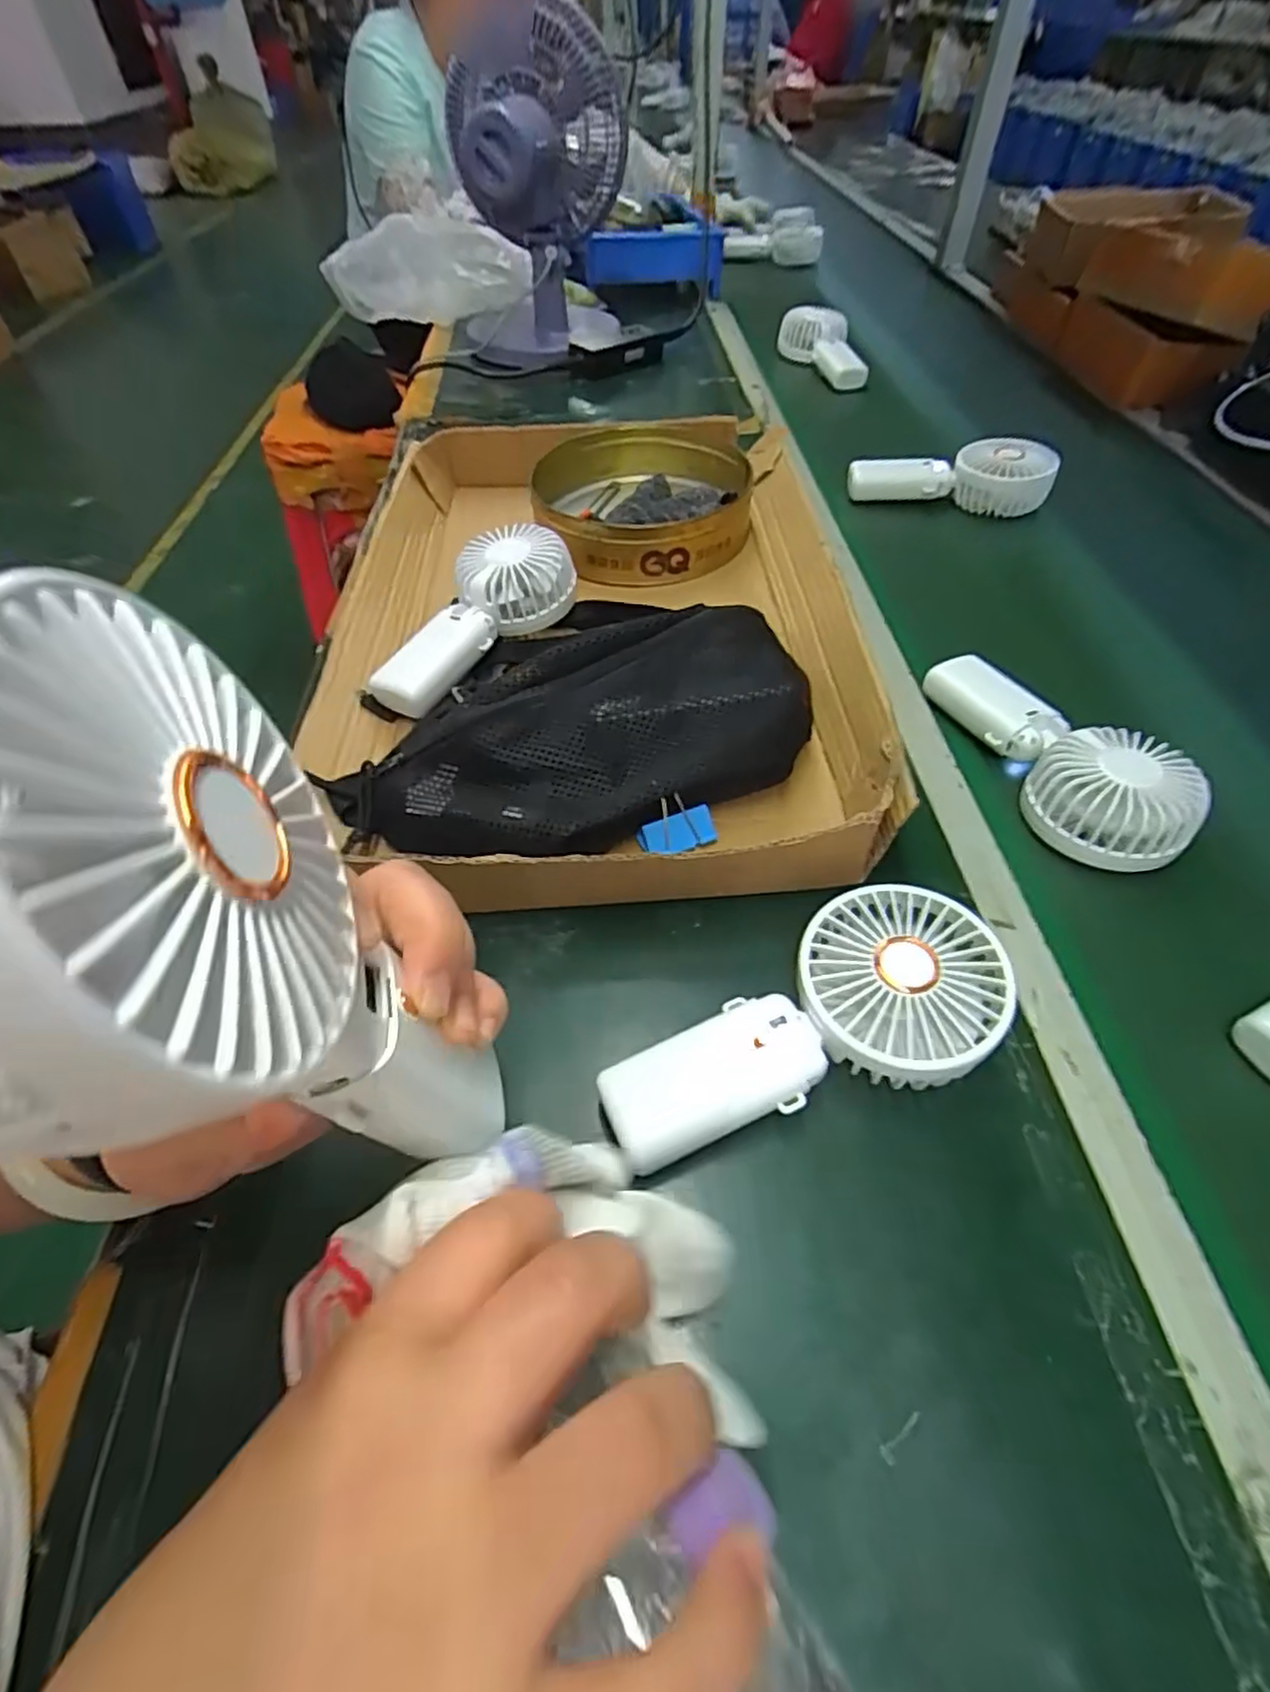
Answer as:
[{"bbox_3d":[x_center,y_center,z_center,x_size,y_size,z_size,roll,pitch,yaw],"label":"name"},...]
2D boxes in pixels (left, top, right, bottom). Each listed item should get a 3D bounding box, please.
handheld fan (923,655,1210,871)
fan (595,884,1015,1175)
[{"bbox_3d":[0.264,-0.065,0.439,0.071,0.044,0.181,-13,52,-10],"label":"handheld fan"},{"bbox_3d":[0.074,0.081,0.306,0.181,0.044,0.086,-18,53,-15],"label":"fan"}]

